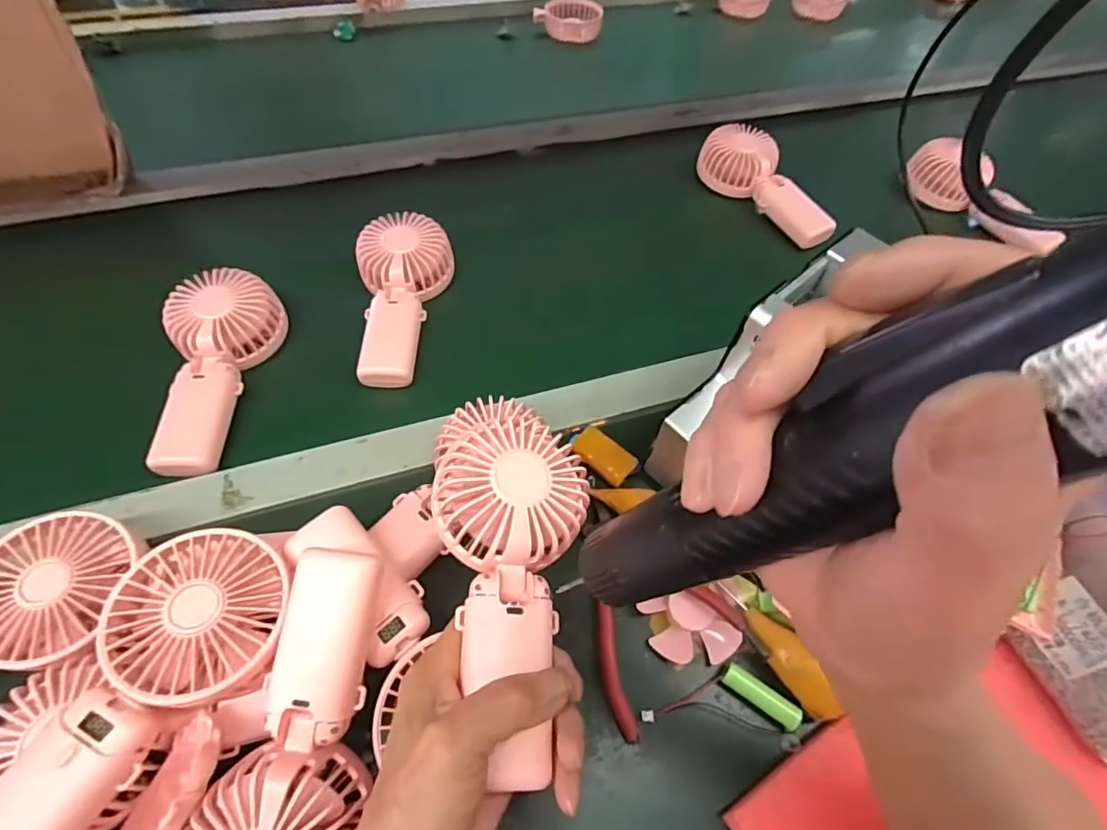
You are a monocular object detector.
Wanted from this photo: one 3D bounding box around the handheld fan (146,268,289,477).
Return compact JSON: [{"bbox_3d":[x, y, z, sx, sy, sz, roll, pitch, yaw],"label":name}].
[{"bbox_3d":[-0.278,-0.041,0.431,0.084,0.044,0.178,-1,57,-5],"label":"handheld fan"}]

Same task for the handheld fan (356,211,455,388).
[{"bbox_3d":[-0.135,-0.109,0.484,0.083,0.043,0.169,-3,57,-6],"label":"handheld fan"}]

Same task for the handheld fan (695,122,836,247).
[{"bbox_3d":[0.246,-0.262,0.603,0.072,0.049,0.187,-29,63,-20],"label":"handheld fan"}]

